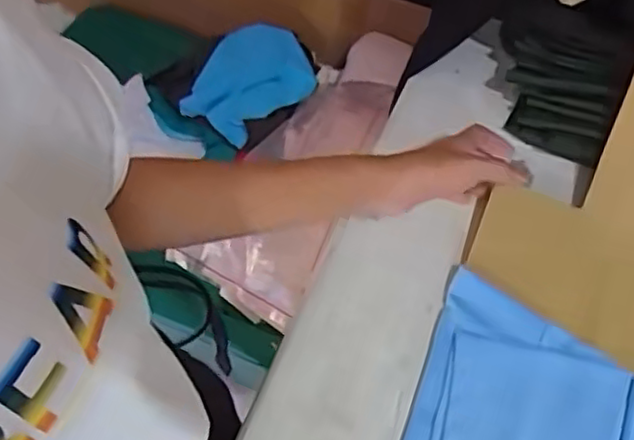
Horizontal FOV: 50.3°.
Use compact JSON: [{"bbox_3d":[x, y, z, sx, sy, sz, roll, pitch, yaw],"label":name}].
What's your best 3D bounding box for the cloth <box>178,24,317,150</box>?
[{"bbox_3d":[-0.097,-0.196,0.953,0.156,0.049,0.167,35,67,19],"label":"cloth"}]

